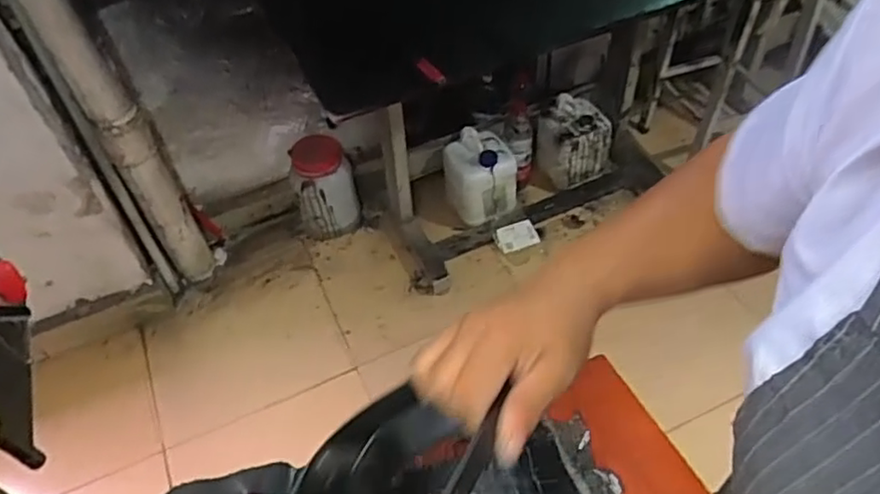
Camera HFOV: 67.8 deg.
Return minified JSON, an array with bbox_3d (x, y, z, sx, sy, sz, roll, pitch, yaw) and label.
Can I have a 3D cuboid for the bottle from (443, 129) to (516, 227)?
[{"bbox_3d":[0.121,-0.195,1.983,0.218,0.256,0.179,2,50,5],"label":"bottle"}]

